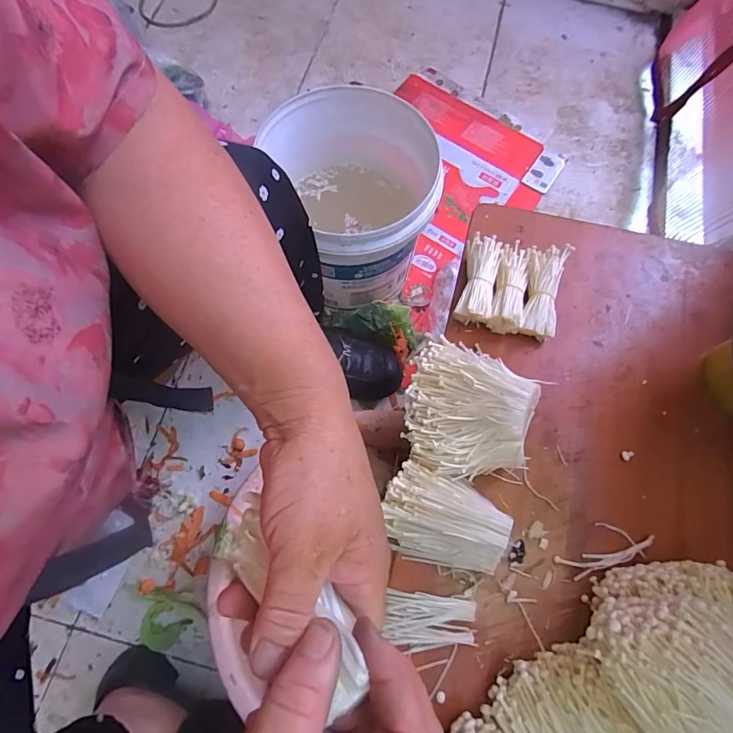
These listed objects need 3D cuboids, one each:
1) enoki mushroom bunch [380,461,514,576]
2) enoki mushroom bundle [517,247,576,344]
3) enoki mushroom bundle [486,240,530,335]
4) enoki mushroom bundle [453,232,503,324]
[{"bbox_3d":[0.068,0.142,0.393,0.109,0.058,0.077,22,72,6],"label":"enoki mushroom bunch"},{"bbox_3d":[0.200,-0.086,0.495,0.040,0.035,0.108,15,72,3],"label":"enoki mushroom bundle"},{"bbox_3d":[0.165,-0.091,0.499,0.034,0.037,0.106,16,72,4],"label":"enoki mushroom bundle"},{"bbox_3d":[0.130,-0.100,0.505,0.038,0.036,0.103,14,72,3],"label":"enoki mushroom bundle"}]

